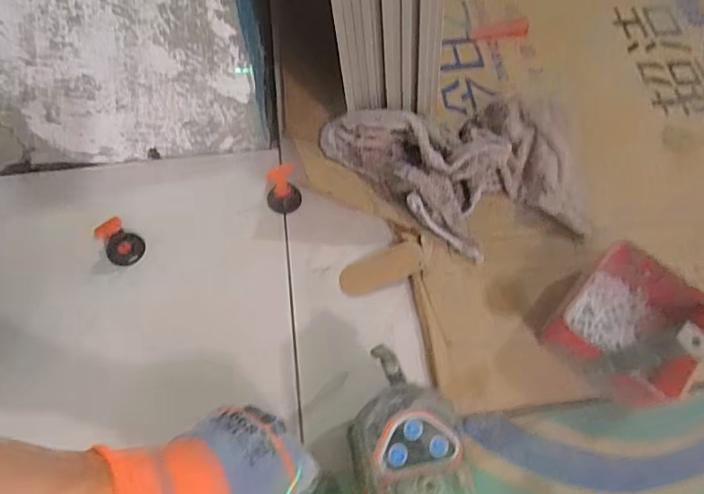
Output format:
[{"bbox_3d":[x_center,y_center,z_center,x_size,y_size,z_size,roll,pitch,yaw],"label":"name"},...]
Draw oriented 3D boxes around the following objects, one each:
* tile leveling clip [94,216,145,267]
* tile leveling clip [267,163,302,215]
[{"bbox_3d":[-0.214,-0.006,0.472,0.059,0.026,0.031,39,70,16],"label":"tile leveling clip"},{"bbox_3d":[-0.066,-0.056,0.487,0.032,0.052,0.029,-11,65,-6],"label":"tile leveling clip"}]

